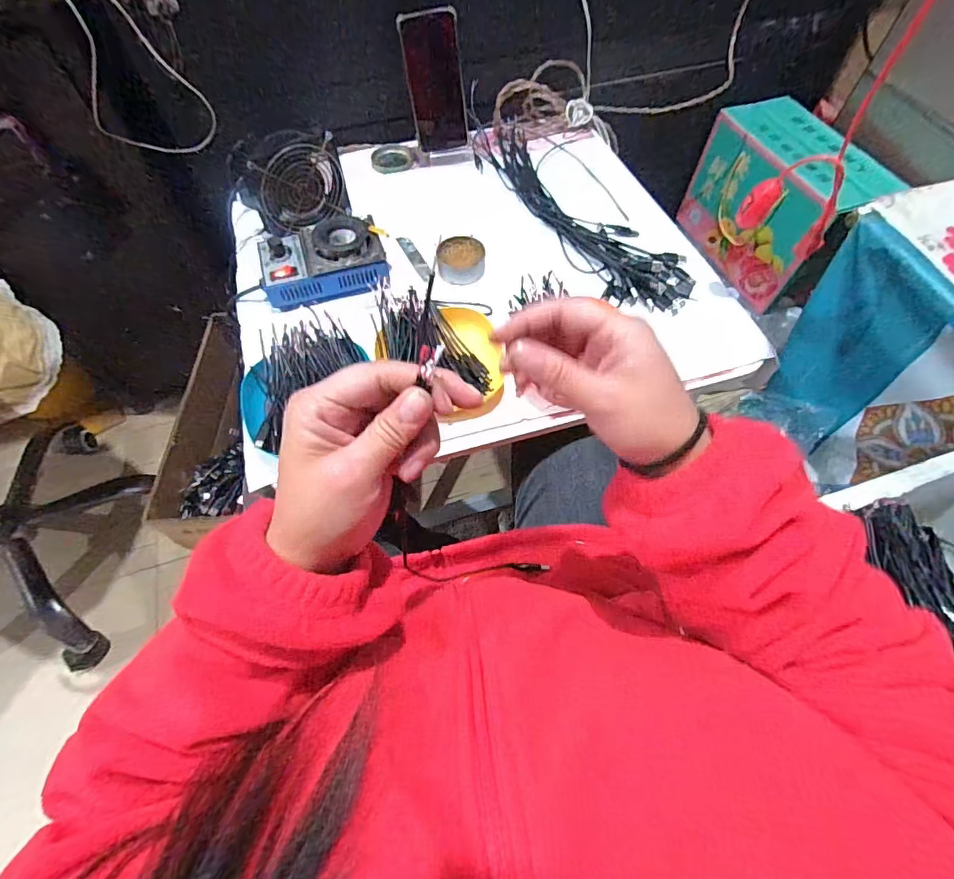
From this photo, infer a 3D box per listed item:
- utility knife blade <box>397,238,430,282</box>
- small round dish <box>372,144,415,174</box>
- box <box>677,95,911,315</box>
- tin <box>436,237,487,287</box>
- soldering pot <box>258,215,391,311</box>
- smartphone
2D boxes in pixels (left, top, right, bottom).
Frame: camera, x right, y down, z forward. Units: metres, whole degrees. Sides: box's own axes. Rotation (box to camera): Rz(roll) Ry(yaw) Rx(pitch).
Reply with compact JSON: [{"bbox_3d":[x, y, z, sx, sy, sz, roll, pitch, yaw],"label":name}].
[{"bbox_3d":[-0.084,-0.246,0.647,0.019,0.004,0.085,-22,67,-20],"label":"utility knife blade"},{"bbox_3d":[-0.135,-0.451,0.764,0.065,0.014,0.053,-14,62,-7],"label":"small round dish"},{"bbox_3d":[0.594,-0.464,0.952,0.183,0.236,0.319,-13,62,-7],"label":"box"},{"bbox_3d":[-0.021,-0.235,0.627,0.061,0.031,0.057,0,61,0],"label":"tin"},{"bbox_3d":[-0.192,-0.222,0.600,0.150,0.064,0.101,-14,62,-8],"label":"soldering pot"},{"bbox_3d":[-0.057,-0.502,0.676,0.076,0.162,0.008,-9,48,0],"label":"smartphone"}]

